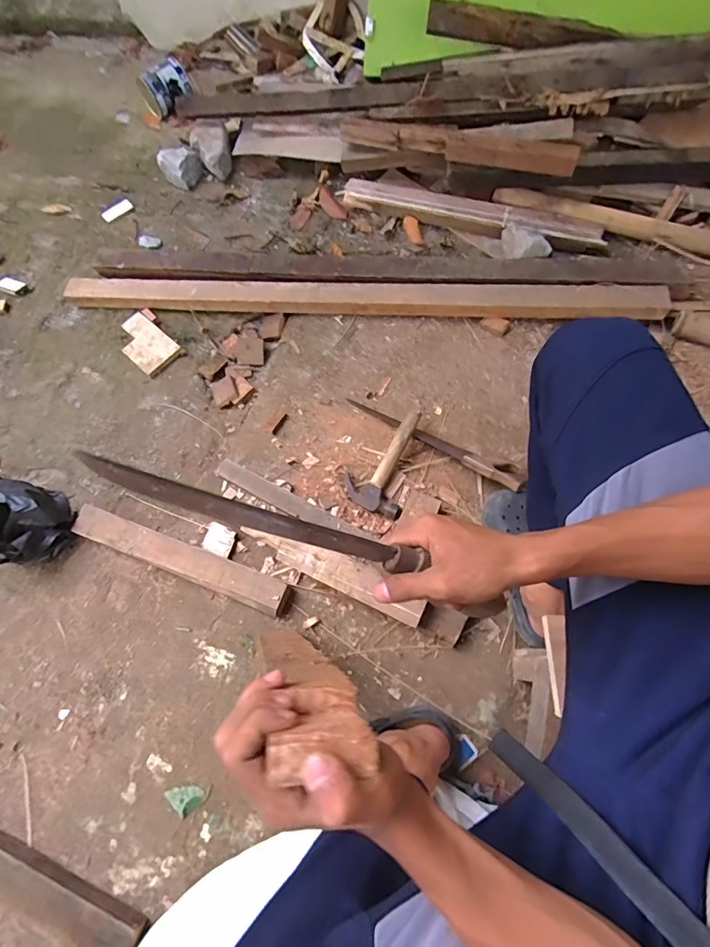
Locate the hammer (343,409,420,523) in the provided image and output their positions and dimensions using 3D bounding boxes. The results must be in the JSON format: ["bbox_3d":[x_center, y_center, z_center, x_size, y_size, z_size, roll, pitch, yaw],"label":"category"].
[{"bbox_3d":[0.067,-0.028,0.869,0.126,0.034,0.208,26,89,12],"label":"hammer"}]

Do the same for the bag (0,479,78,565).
[{"bbox_3d":[-0.642,0.092,0.858,0.156,0.128,0.162,-23,69,-6],"label":"bag"}]

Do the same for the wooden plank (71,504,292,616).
[{"bbox_3d":[-0.327,0.161,0.845,0.437,0.049,0.060,19,71,10],"label":"wooden plank"}]

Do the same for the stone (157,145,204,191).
[{"bbox_3d":[-0.466,-0.825,1.205,0.106,0.082,0.076,-27,70,-7],"label":"stone"}]

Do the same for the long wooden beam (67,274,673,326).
[{"bbox_3d":[-0.004,-0.415,1.047,1.406,0.088,0.095,4,69,5],"label":"long wooden beam"}]

